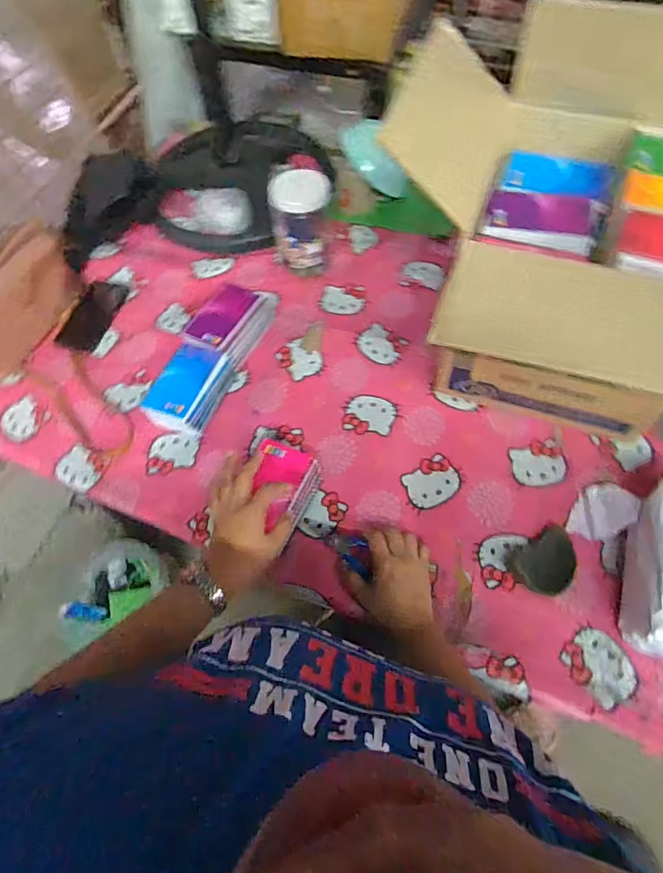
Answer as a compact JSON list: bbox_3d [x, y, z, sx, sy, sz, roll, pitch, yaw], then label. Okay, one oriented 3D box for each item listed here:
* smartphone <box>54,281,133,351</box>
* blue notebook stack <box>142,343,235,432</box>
[{"bbox_3d":[-0.446,-0.225,0.946,0.078,0.015,0.156,12,62,10],"label":"smartphone"},{"bbox_3d":[-0.227,-0.072,0.808,0.090,0.062,0.147,18,63,14],"label":"blue notebook stack"}]

